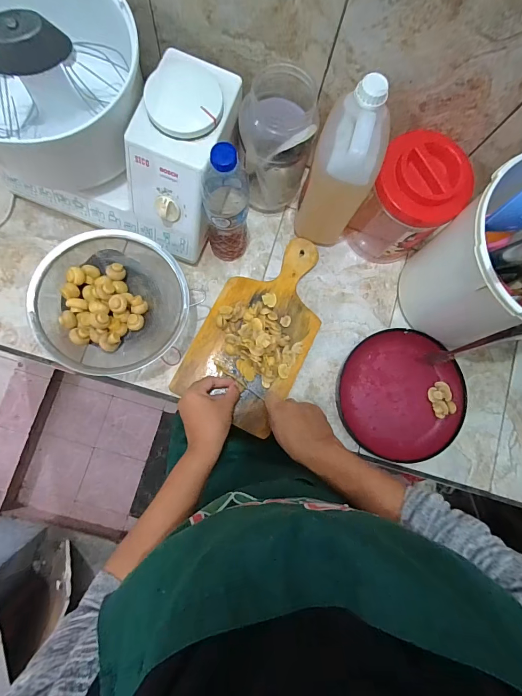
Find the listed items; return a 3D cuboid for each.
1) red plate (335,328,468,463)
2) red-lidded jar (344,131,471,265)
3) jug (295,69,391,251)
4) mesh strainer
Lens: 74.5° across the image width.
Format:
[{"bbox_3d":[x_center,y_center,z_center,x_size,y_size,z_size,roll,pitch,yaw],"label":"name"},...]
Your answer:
[{"bbox_3d":[0.247,0.085,0.605,0.210,0.031,0.224,1,83,-6],"label":"red plate"},{"bbox_3d":[0.234,-0.231,0.568,0.139,0.185,0.112,33,81,-1],"label":"red-lidded jar"},{"bbox_3d":[0.120,-0.266,0.536,0.084,0.236,0.125,16,81,-4],"label":"jug"},{"bbox_3d":[-0.221,-0.063,0.544,0.212,0.108,0.190,-18,85,-8],"label":"mesh strainer"}]

